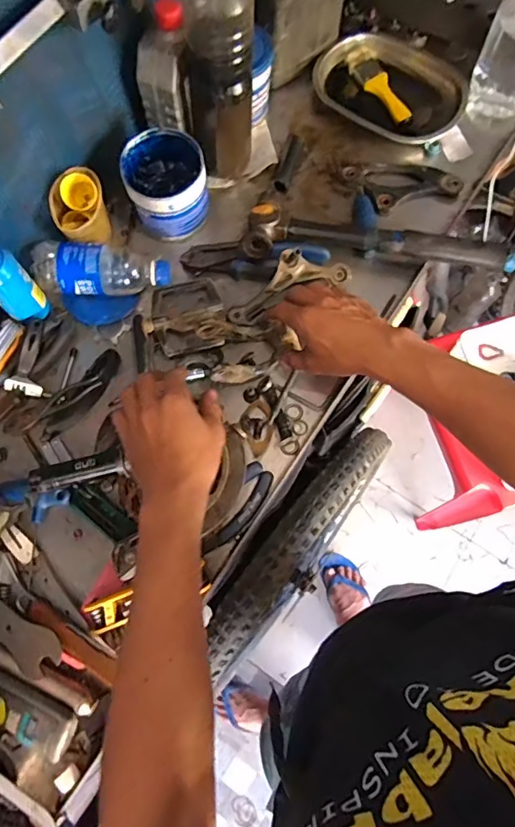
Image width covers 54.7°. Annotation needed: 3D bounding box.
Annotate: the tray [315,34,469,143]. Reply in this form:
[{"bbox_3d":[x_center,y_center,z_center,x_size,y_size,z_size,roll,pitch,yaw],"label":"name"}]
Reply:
[{"bbox_3d":[0.193,-0.472,0.723,0.214,0.035,0.134,25,77,8],"label":"tray"}]

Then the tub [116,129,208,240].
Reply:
[{"bbox_3d":[-0.116,-0.293,0.649,0.099,0.094,0.108,-1,75,2],"label":"tub"}]

